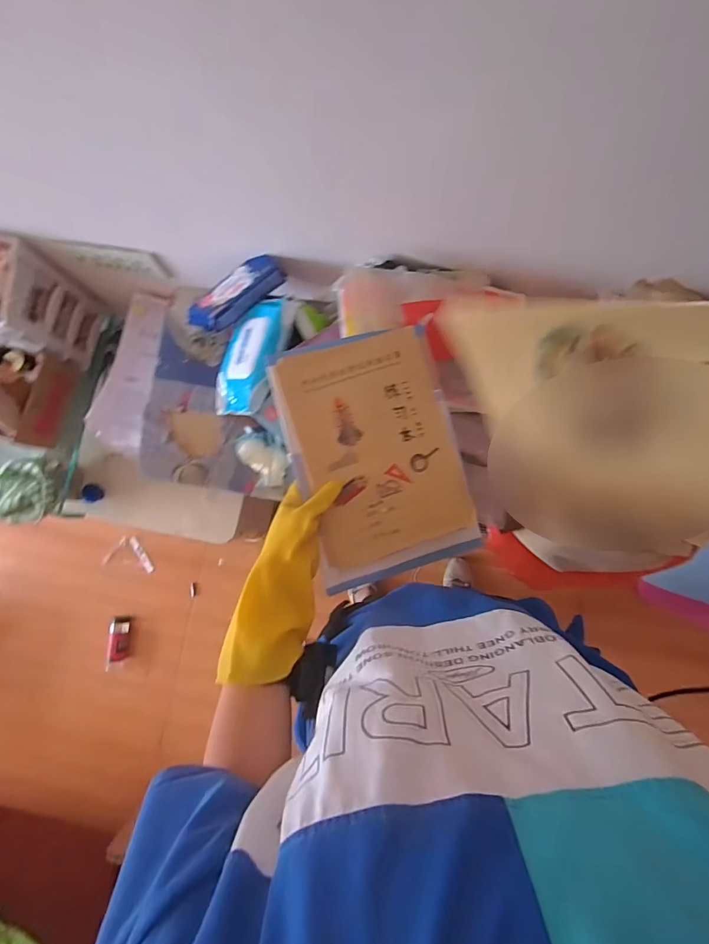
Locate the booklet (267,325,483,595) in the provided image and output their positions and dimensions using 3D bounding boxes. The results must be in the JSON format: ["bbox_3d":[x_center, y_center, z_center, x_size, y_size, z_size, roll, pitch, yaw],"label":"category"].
[{"bbox_3d":[0.030,-0.021,0.528,0.198,0.021,0.285,-15,89,-7],"label":"booklet"}]

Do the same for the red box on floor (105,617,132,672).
[{"bbox_3d":[-0.731,0.531,1.351,0.046,0.067,0.152,2,82,4],"label":"red box on floor"}]

